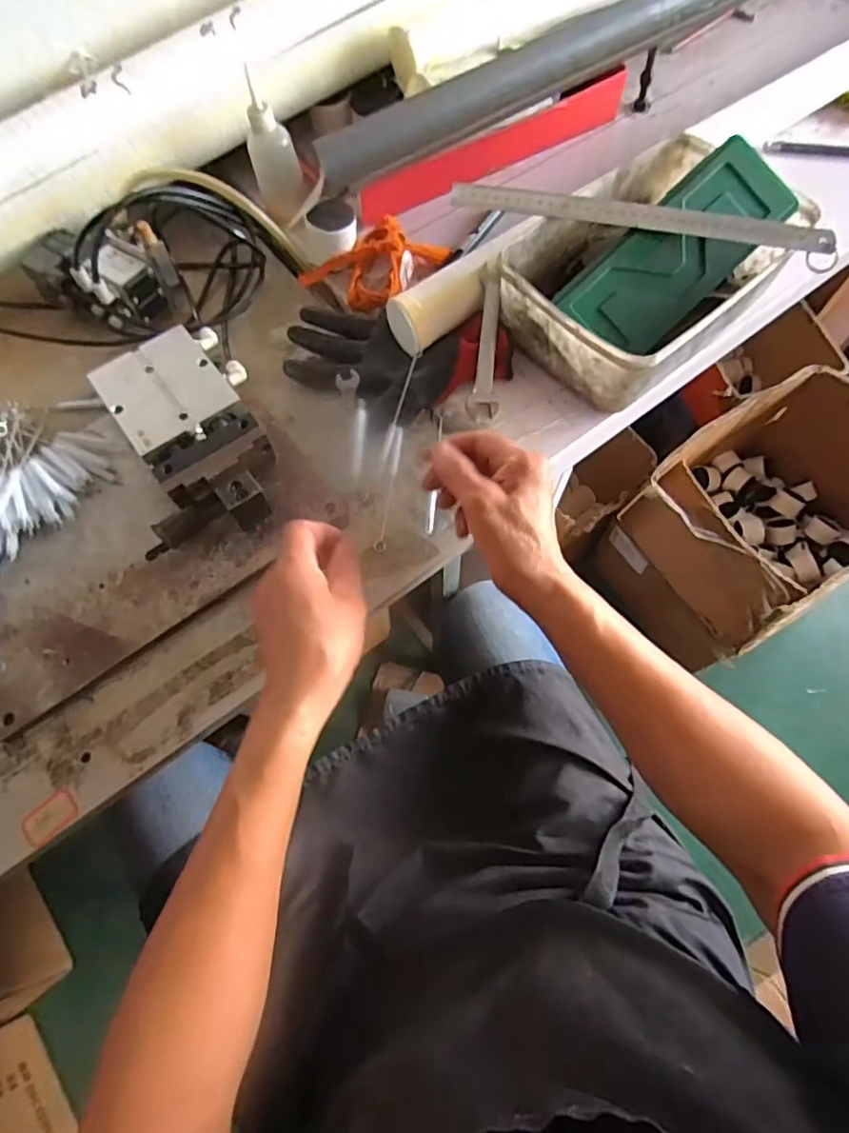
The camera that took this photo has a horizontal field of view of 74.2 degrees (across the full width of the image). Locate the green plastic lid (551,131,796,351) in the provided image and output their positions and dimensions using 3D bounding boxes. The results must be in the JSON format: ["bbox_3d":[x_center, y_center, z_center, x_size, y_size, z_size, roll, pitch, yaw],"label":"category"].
[{"bbox_3d":[0.223,-0.274,0.492,0.217,0.012,0.087,-43,97,-2],"label":"green plastic lid"}]

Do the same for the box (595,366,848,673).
[{"bbox_3d":[0.593,-0.085,0.996,0.438,0.273,0.317,-31,70,-11],"label":"box"}]

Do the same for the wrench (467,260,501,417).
[{"bbox_3d":[0.057,-0.204,0.507,0.026,0.013,0.137,4,87,3],"label":"wrench"}]

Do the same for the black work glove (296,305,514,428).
[{"bbox_3d":[-0.027,-0.187,0.524,0.207,0.038,0.108,17,69,8],"label":"black work glove"}]

